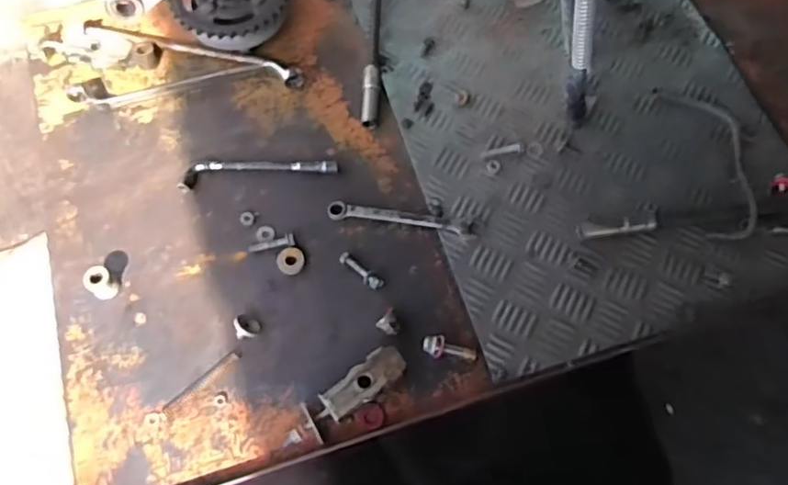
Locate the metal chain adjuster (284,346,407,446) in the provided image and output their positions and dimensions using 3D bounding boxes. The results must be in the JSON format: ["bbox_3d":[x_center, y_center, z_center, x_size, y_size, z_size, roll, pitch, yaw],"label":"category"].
[{"bbox_3d":[-0.043,0.143,0.557,0.122,0.024,0.034,-38,72,-14],"label":"metal chain adjuster"}]

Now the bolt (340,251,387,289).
[{"bbox_3d":[-0.033,0.029,0.610,0.056,0.013,0.016,39,73,15],"label":"bolt"}]

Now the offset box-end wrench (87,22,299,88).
[{"bbox_3d":[-0.236,-0.227,0.713,0.268,0.027,0.027,15,68,7],"label":"offset box-end wrench"}]

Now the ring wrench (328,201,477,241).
[{"bbox_3d":[0.008,-0.025,0.631,0.152,0.008,0.021,9,68,4],"label":"ring wrench"}]

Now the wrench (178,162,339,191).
[{"bbox_3d":[-0.146,-0.080,0.655,0.168,0.014,0.029,-6,67,-2],"label":"wrench"}]

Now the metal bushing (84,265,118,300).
[{"bbox_3d":[-0.290,0.041,0.600,0.030,0.026,0.025,34,72,14],"label":"metal bushing"}]

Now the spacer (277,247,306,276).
[{"bbox_3d":[-0.105,0.019,0.617,0.027,0.006,0.028,0,67,0],"label":"spacer"}]

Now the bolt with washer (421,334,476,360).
[{"bbox_3d":[0.052,0.103,0.577,0.050,0.021,0.019,13,68,6],"label":"bolt with washer"}]

